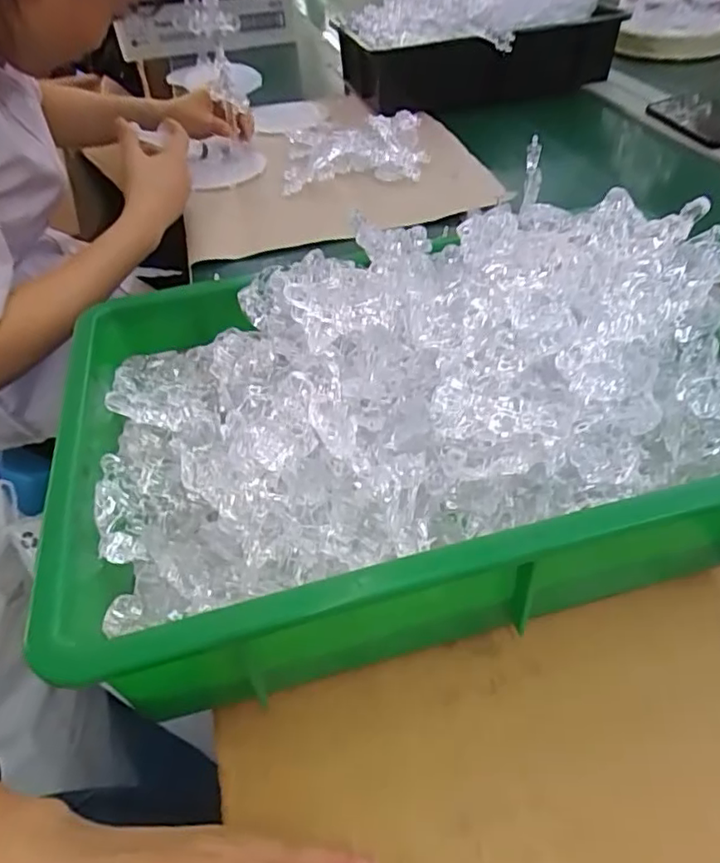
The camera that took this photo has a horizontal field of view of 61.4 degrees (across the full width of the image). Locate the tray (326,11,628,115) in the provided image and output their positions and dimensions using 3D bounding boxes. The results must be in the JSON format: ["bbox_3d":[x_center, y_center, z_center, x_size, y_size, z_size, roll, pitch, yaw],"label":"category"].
[{"bbox_3d":[0.153,-0.622,0.984,0.377,0.092,0.363,-18,45,-13],"label":"tray"}]

